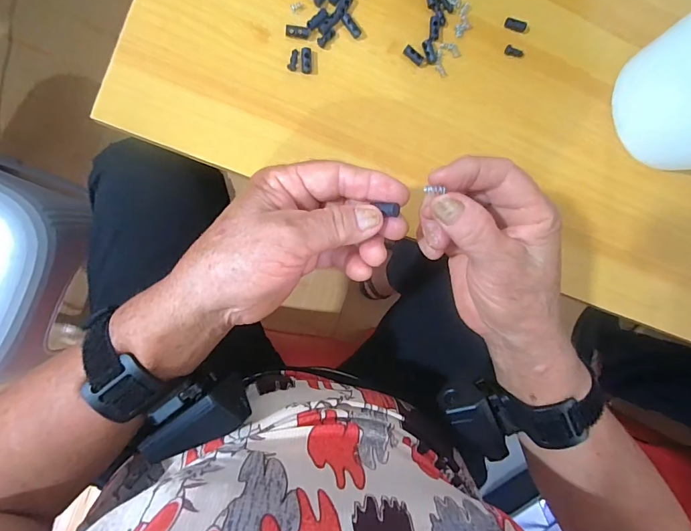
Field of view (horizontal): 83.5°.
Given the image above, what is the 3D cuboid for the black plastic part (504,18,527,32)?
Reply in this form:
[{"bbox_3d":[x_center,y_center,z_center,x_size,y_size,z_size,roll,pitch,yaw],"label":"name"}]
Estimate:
[{"bbox_3d":[0.150,-0.212,0.340,0.019,0.005,0.009,14,88,-13],"label":"black plastic part"}]

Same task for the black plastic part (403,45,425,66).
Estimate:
[{"bbox_3d":[0.057,-0.174,0.321,0.018,0.005,0.008,32,84,-12],"label":"black plastic part"}]

